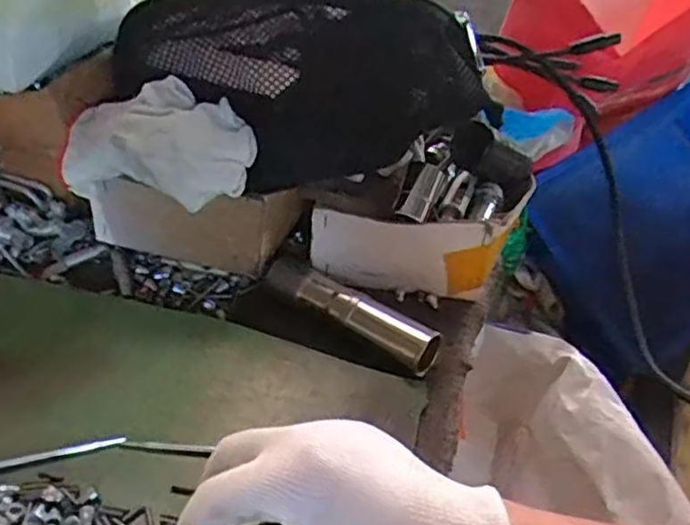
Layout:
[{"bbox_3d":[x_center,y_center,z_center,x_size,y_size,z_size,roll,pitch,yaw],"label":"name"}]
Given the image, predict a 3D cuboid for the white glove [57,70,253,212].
[{"bbox_3d":[-0.114,-0.077,0.428,0.116,0.047,0.066,12,39,10],"label":"white glove"}]

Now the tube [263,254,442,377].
[{"bbox_3d":[0.002,0.032,0.427,0.119,0.023,0.023,25,43,25],"label":"tube"}]

